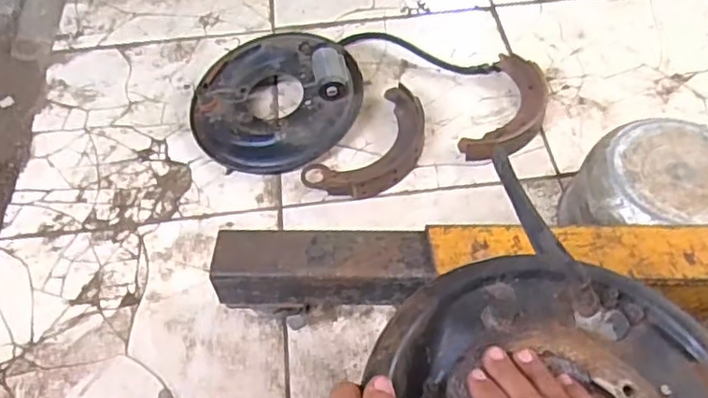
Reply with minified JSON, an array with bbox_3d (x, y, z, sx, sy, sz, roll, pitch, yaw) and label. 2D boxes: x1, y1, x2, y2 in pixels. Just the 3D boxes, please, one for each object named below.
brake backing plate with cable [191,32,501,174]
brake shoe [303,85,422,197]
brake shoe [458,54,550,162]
[{"bbox_3d":[-0.030,-0.206,1.029,0.480,0.083,0.255,-24,57,-13],"label":"brake backing plate with cable"},{"bbox_3d":[0.039,-0.075,0.956,0.121,0.032,0.224,33,63,23],"label":"brake shoe"},{"bbox_3d":[0.246,-0.139,0.988,0.102,0.035,0.223,20,58,16],"label":"brake shoe"}]

